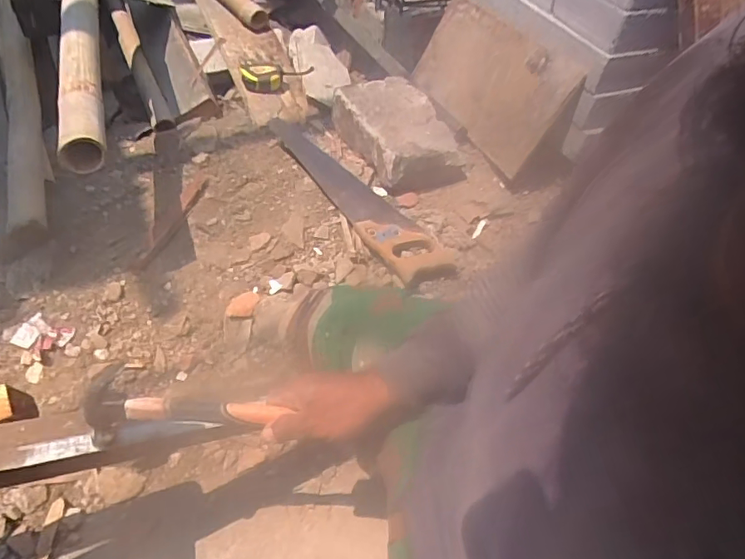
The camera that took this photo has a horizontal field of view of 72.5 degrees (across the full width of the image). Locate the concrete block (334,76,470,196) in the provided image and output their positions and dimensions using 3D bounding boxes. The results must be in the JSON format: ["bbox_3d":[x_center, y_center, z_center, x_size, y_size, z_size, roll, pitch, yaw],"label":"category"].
[{"bbox_3d":[0.067,-0.350,1.184,0.229,0.094,0.313,-20,54,-20],"label":"concrete block"}]

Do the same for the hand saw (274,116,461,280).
[{"bbox_3d":[-0.056,-0.207,1.112,0.133,0.024,0.555,-30,58,-27],"label":"hand saw"}]

